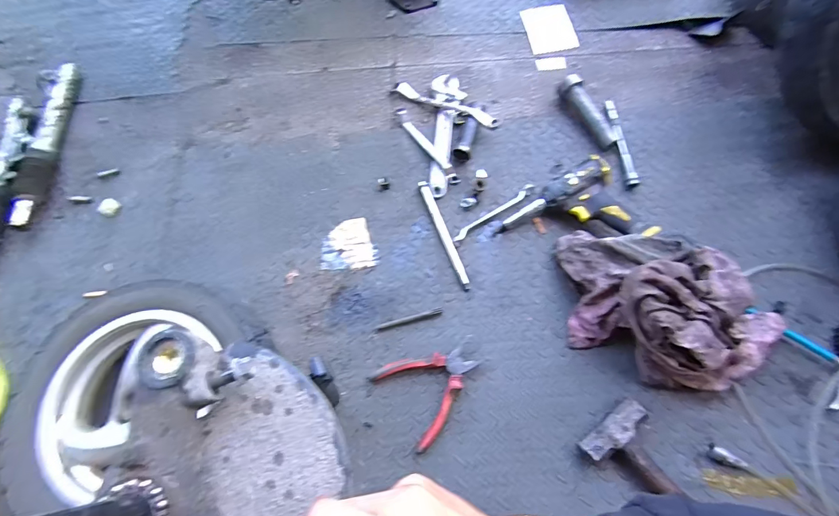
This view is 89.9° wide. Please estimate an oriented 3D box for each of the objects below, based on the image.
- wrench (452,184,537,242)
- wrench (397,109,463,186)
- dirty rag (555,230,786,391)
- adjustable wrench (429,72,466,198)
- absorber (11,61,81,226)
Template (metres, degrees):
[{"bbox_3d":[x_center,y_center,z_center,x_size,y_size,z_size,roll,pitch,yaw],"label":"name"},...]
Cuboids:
[{"bbox_3d":[0.143,-0.087,0.800,0.188,0.016,0.020,-33,76,-9],"label":"wrench"},{"bbox_3d":[0.016,-0.229,0.859,0.024,0.023,0.213,-33,76,-9],"label":"wrench"},{"bbox_3d":[0.365,0.075,0.632,0.337,0.148,0.193,27,75,12],"label":"dirty rag"},{"bbox_3d":[0.058,-0.254,0.865,0.068,0.019,0.281,2,73,1],"label":"adjustable wrench"},{"bbox_3d":[-0.766,-0.239,0.860,0.062,0.042,0.389,-3,71,3],"label":"absorber"}]

